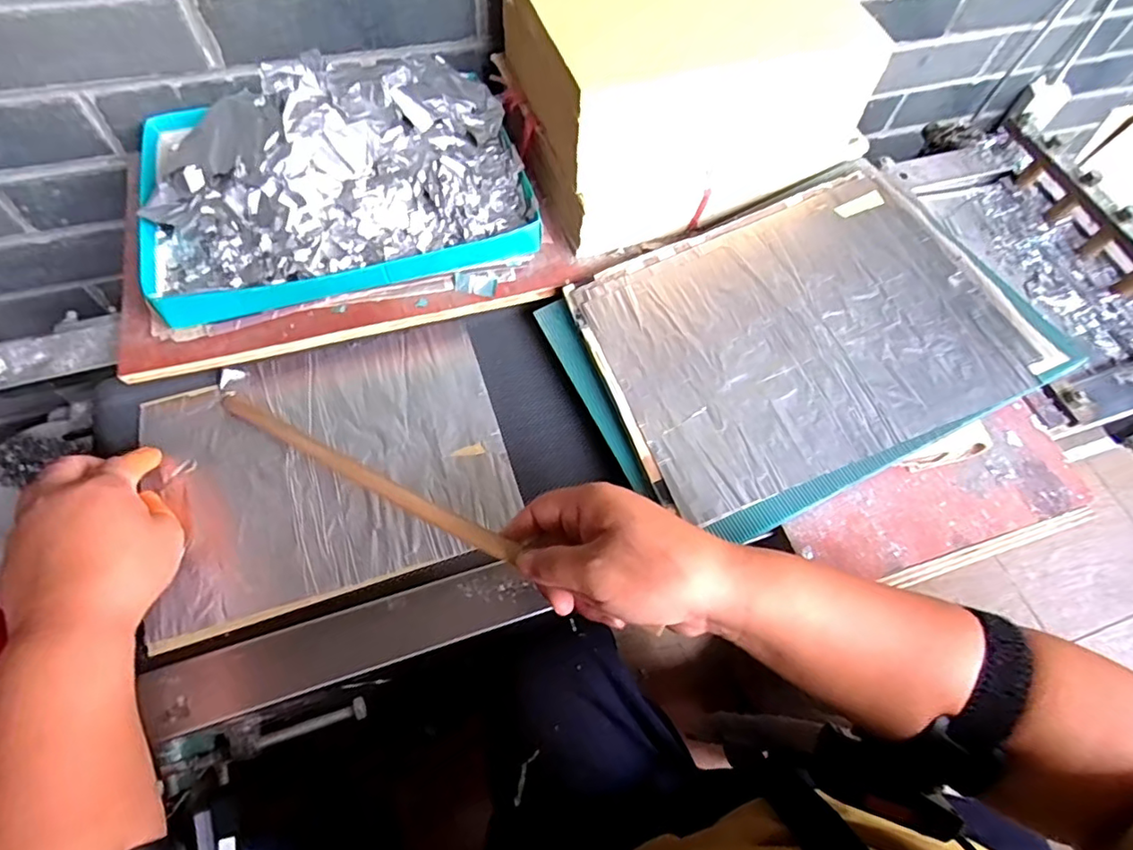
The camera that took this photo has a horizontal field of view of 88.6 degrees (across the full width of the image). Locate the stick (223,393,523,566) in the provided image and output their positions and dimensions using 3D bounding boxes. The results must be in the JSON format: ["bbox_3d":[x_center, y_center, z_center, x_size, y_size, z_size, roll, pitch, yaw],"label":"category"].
[{"bbox_3d":[-0.142,0.028,0.385,0.266,0.008,0.014,22,63,24],"label":"stick"}]

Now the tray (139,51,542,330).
[{"bbox_3d":[-0.191,-0.215,0.472,0.297,0.063,0.228,-16,65,-11],"label":"tray"}]

